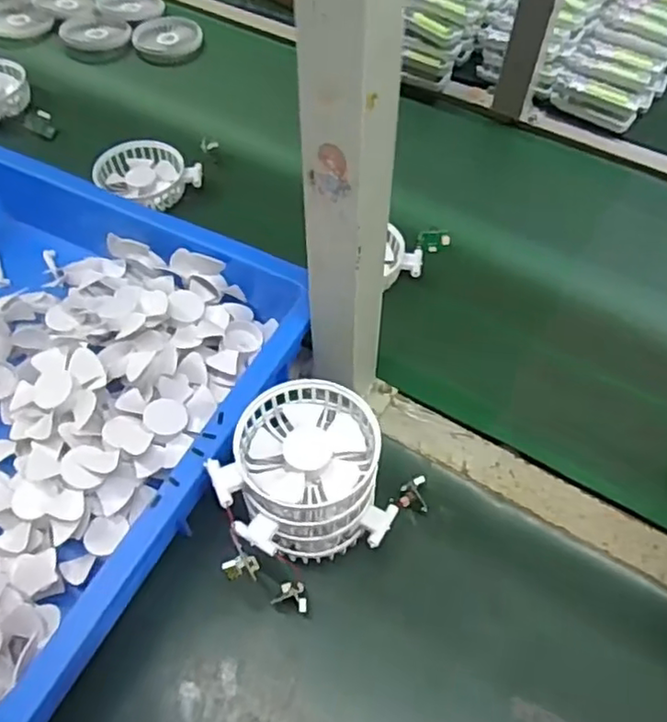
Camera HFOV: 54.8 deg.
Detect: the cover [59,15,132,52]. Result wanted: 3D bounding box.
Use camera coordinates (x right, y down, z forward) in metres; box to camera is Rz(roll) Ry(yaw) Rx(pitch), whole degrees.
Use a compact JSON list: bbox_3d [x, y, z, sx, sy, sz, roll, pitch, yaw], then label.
[{"bbox_3d":[-0.315,-0.437,0.854,0.086,0.010,0.085,-19,57,-14],"label":"cover"}]

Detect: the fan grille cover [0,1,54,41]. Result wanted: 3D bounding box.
[{"bbox_3d":[-0.429,-0.462,0.870,0.082,0.010,0.097,-28,60,-19],"label":"fan grille cover"}]

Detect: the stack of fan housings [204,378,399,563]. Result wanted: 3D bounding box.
[{"bbox_3d":[-0.022,0.082,0.442,0.106,0.099,0.097,-9,56,-7],"label":"stack of fan housings"}]

